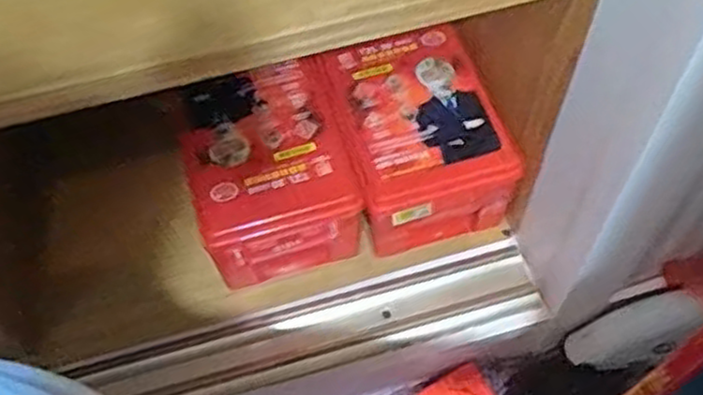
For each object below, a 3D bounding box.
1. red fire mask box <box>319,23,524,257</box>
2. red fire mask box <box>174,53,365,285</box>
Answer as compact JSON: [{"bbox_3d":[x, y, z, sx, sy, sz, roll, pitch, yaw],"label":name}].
[{"bbox_3d":[0.061,-0.041,0.693,0.134,0.118,0.149,-15,59,-8],"label":"red fire mask box"},{"bbox_3d":[-0.074,-0.012,0.680,0.138,0.116,0.174,-14,58,-7],"label":"red fire mask box"}]

